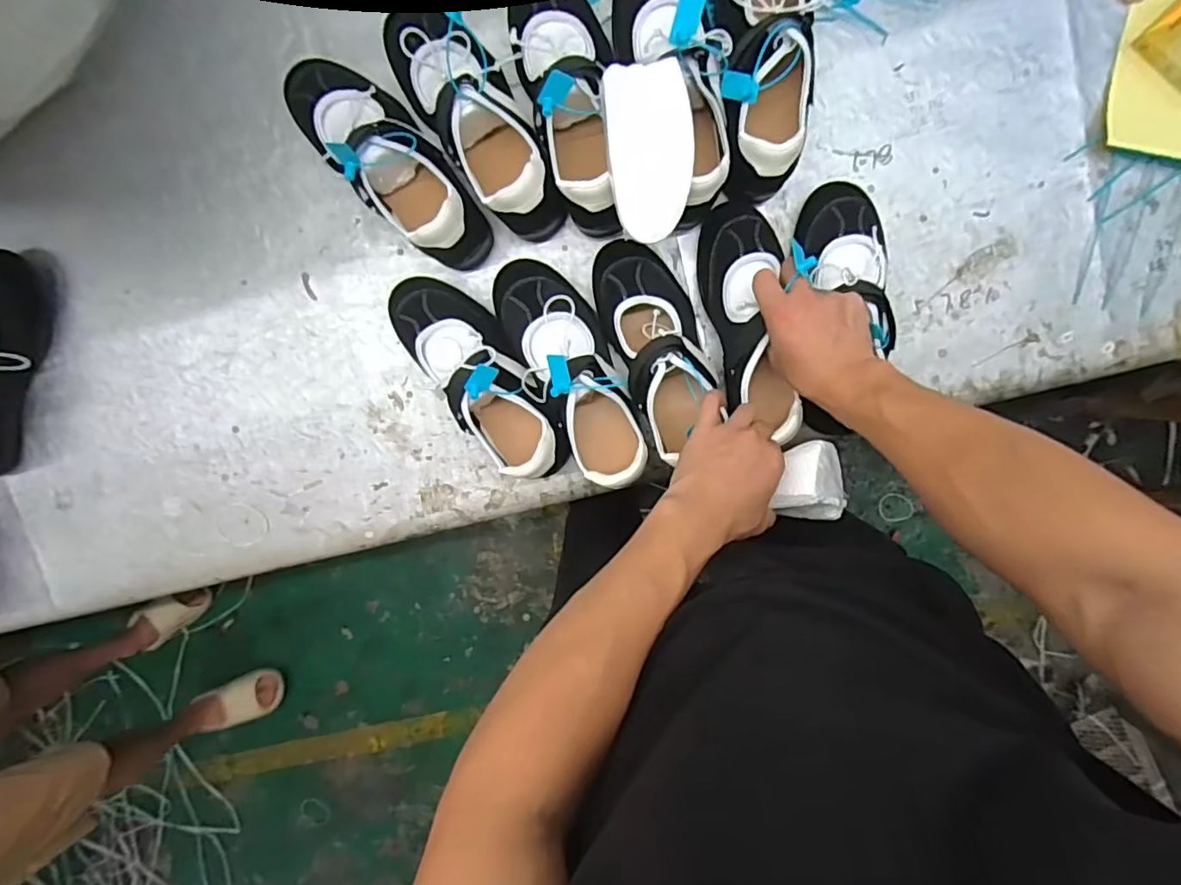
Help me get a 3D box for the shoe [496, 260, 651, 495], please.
[{"bbox_3d":[-0.018,-0.068,0.572,0.088,0.101,0.237,-23,97,5],"label":"shoe"}]

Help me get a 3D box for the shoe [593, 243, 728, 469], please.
[{"bbox_3d":[0.069,-0.097,0.584,0.091,0.079,0.220,-18,87,4],"label":"shoe"}]

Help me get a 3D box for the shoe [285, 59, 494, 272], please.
[{"bbox_3d":[-0.186,-0.273,0.556,0.093,0.105,0.226,-43,96,8],"label":"shoe"}]

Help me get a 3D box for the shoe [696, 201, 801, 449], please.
[{"bbox_3d":[0.161,-0.123,0.578,0.078,0.068,0.241,-10,82,3],"label":"shoe"}]

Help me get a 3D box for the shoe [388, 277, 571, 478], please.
[{"bbox_3d":[-0.108,-0.070,0.589,0.094,0.107,0.244,-40,96,7],"label":"shoe"}]

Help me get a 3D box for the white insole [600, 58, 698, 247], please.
[{"bbox_3d":[0.050,-0.238,0.479,0.068,0.012,0.133,-6,98,2],"label":"white insole"}]

